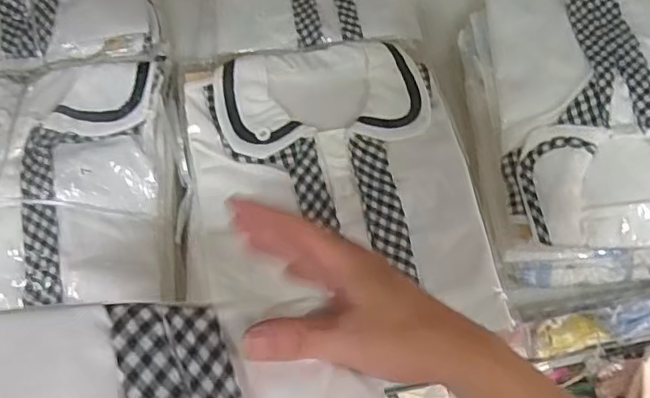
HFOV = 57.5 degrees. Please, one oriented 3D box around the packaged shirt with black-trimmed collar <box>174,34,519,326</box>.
[{"bbox_3d":[0.002,-0.019,0.490,0.232,0.043,0.259,-8,65,-6],"label":"packaged shirt with black-trimmed collar"}]

